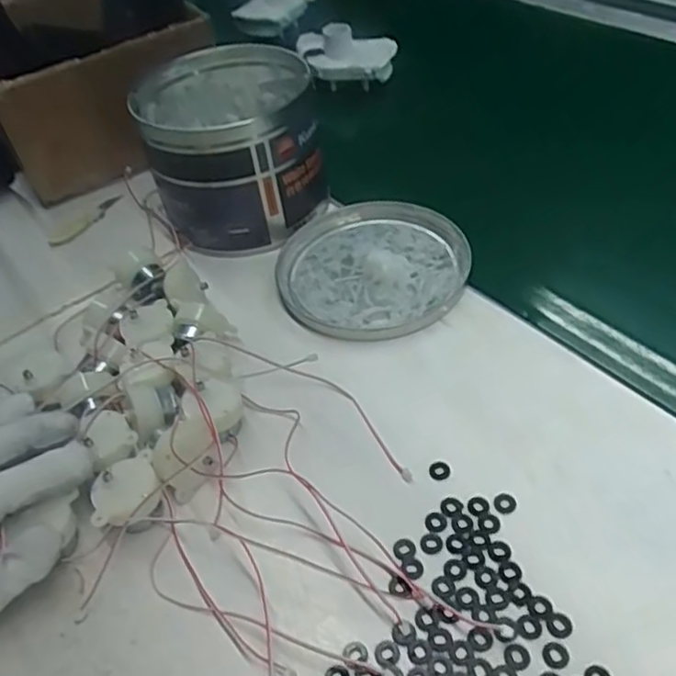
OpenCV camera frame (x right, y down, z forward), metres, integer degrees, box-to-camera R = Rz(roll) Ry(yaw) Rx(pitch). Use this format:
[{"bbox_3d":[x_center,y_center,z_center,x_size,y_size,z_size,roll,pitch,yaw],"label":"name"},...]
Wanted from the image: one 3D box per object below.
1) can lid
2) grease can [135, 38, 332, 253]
[{"bbox_3d":[0.024,-0.051,0.458,0.128,0.014,0.127,-5,45,5],"label":"can lid"},{"bbox_3d":[-0.079,-0.150,0.494,0.120,0.088,0.141,-17,46,-8],"label":"grease can"}]

